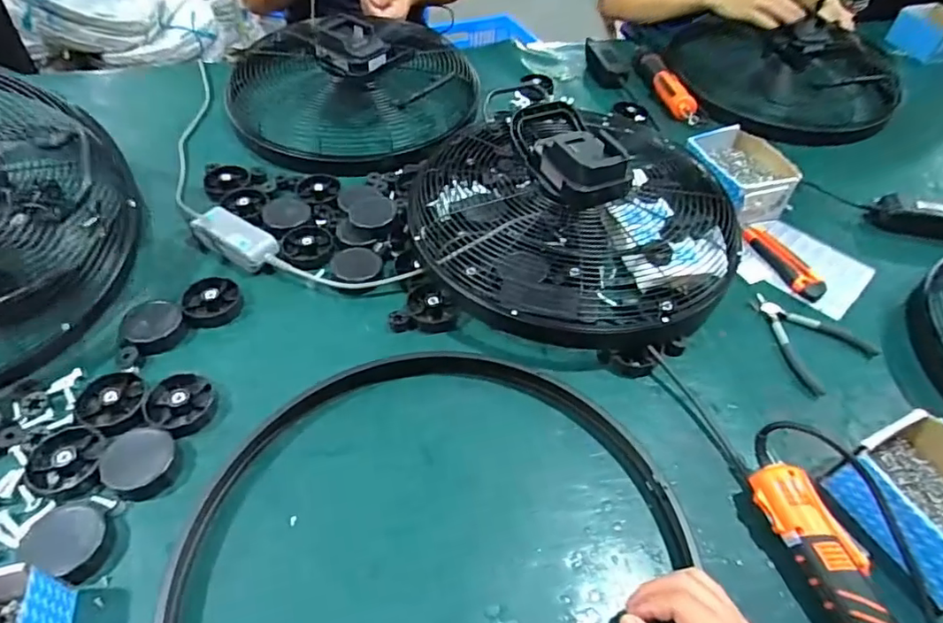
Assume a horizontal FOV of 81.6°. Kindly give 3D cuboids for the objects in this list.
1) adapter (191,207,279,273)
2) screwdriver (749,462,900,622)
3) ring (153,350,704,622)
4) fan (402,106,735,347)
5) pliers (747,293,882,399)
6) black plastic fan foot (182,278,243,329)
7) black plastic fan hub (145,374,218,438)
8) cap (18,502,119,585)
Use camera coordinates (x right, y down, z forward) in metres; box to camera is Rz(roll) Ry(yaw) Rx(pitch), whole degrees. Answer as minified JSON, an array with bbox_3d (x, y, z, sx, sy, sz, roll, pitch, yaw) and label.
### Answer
[{"bbox_3d":[-0.317,-0.102,0.736,0.122,0.029,0.055,30,54,21],"label":"adapter"},{"bbox_3d":[0.321,0.246,0.444,0.052,0.038,0.261,-13,51,-13],"label":"screwdriver"},{"bbox_3d":[-0.033,0.217,0.485,0.455,0.031,0.465,0,46,0],"label":"ring"},{"bbox_3d":[0.151,-0.164,0.754,0.435,0.154,0.471,1,49,-1],"label":"fan"},{"bbox_3d":[0.414,0.027,0.688,0.120,0.014,0.139,-25,55,-22],"label":"pliers"},{"bbox_3d":[-0.320,-0.013,0.677,0.065,0.016,0.072,-21,53,-19],"label":"black plastic fan foot"},{"bbox_3d":[-0.308,0.095,0.582,0.070,0.022,0.065,1,49,-1],"label":"black plastic fan hub"},{"bbox_3d":[-0.354,0.201,0.482,0.068,0.024,0.057,19,51,14],"label":"cap"}]

